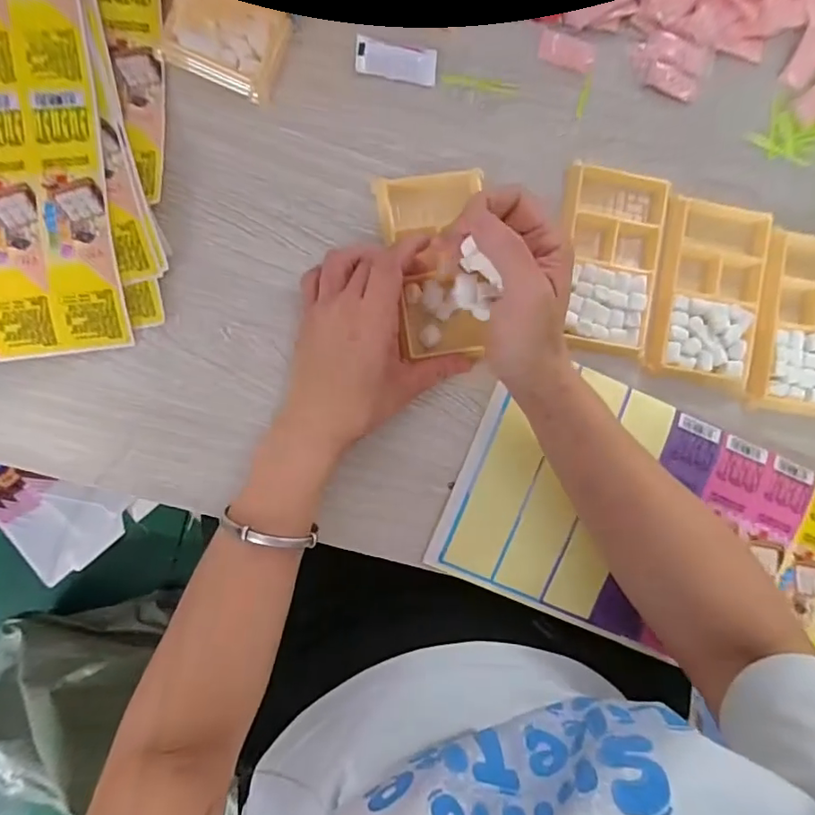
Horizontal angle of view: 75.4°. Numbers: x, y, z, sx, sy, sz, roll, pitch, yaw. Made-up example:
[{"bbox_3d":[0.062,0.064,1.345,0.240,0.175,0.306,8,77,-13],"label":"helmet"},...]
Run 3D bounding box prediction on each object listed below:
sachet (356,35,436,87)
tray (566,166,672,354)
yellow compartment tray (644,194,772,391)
[{"bbox_3d":[-0.008,-0.249,0.379,0.057,0.004,0.024,7,90,-4],"label":"sachet"},{"bbox_3d":[0.148,-0.106,0.382,0.071,0.019,0.128,7,90,-4],"label":"tray"},{"bbox_3d":[0.224,-0.087,0.394,0.078,0.019,0.133,10,90,-4],"label":"yellow compartment tray"}]

